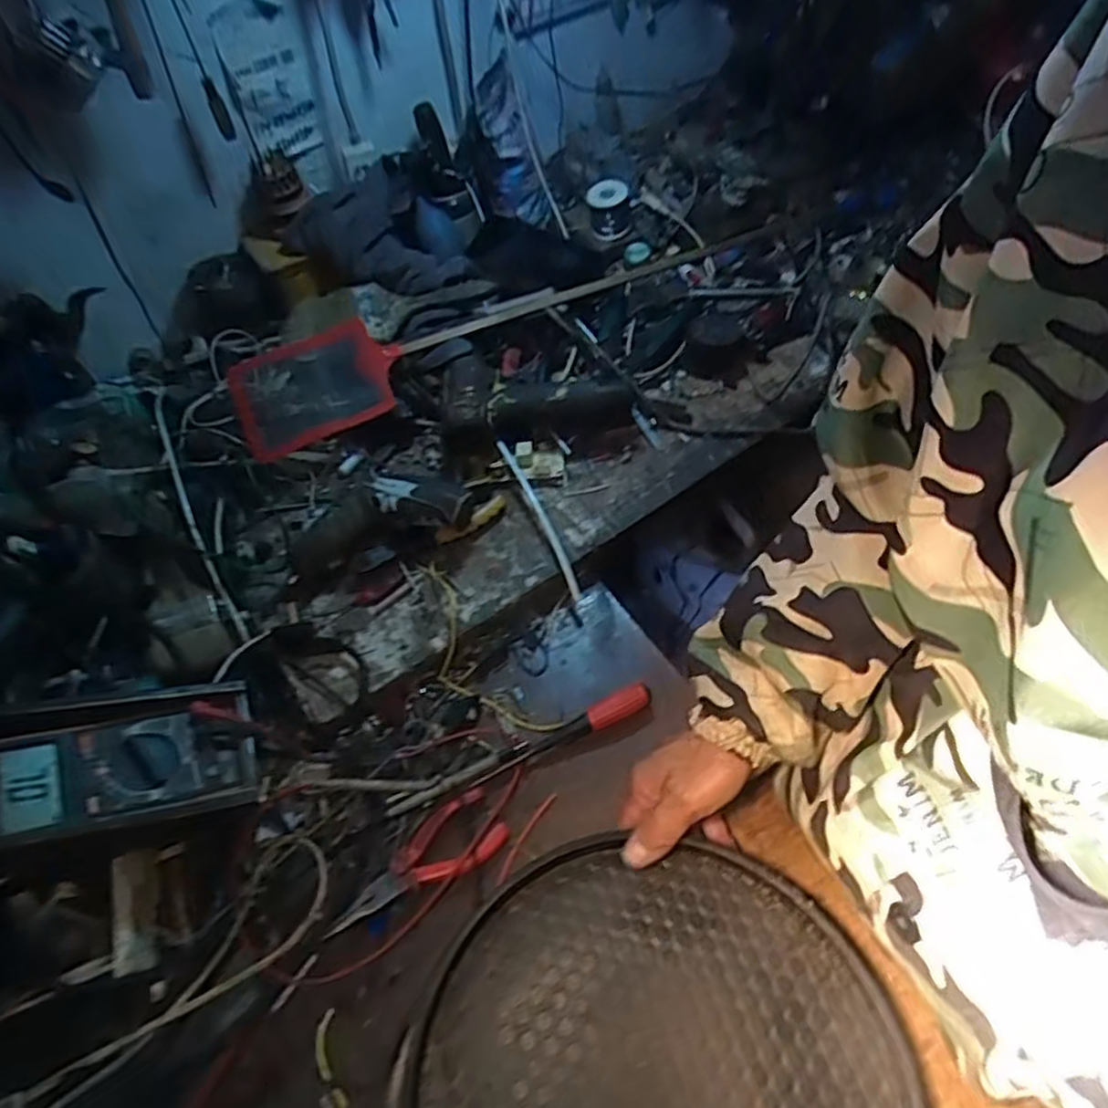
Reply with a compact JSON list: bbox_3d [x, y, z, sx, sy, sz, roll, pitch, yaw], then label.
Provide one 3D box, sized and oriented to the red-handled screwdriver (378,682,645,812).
[{"bbox_3d":[-0.022,0.157,0.565,0.220,0.021,0.020,-23,58,-14],"label":"red-handled screwdriver"}]

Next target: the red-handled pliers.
[{"bbox_3d":[-0.103,0.228,0.523,0.135,0.013,0.051,-27,59,-16],"label":"red-handled pliers"}]

